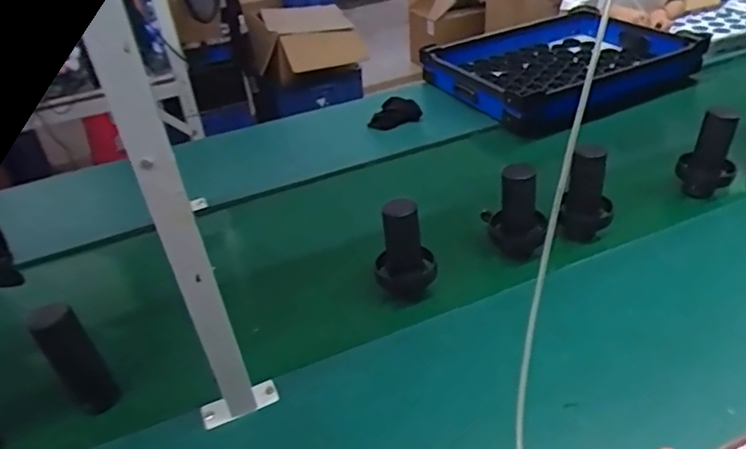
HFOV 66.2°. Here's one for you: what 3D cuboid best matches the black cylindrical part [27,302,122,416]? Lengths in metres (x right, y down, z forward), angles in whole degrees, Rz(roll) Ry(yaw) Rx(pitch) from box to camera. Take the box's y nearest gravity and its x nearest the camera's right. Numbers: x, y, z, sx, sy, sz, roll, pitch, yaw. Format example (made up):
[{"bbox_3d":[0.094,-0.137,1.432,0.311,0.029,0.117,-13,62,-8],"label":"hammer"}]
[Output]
[{"bbox_3d":[-0.401,0.183,0.771,0.051,0.186,0.044,-33,44,-32],"label":"black cylindrical part"}]

